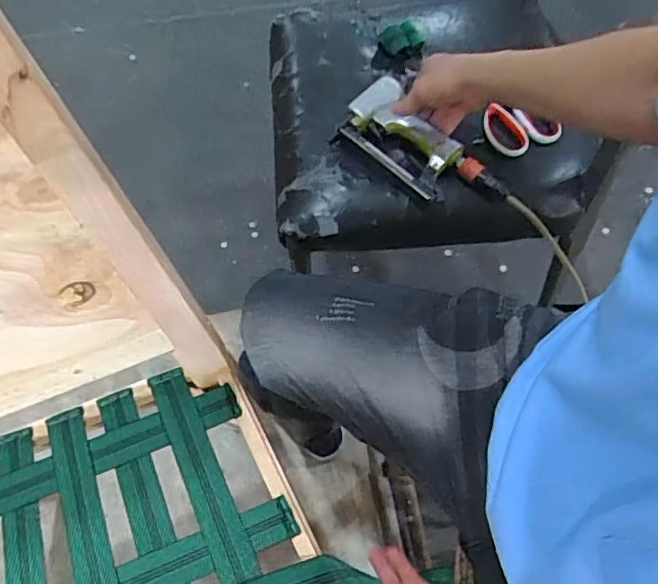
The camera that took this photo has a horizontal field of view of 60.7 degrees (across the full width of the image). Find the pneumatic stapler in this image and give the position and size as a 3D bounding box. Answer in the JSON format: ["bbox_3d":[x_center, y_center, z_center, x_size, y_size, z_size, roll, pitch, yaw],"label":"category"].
[{"bbox_3d":[0.104,-0.217,0.783,0.168,0.050,0.100,37,70,19],"label":"pneumatic stapler"}]

